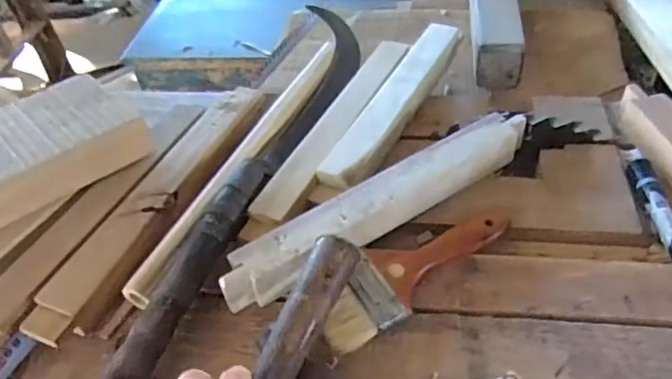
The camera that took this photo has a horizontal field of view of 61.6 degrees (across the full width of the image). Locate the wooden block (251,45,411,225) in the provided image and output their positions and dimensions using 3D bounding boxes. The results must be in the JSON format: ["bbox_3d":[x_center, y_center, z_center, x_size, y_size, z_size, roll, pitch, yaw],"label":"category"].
[{"bbox_3d":[0.008,-0.076,0.573,0.040,0.014,0.300,16,50,21],"label":"wooden block"}]

